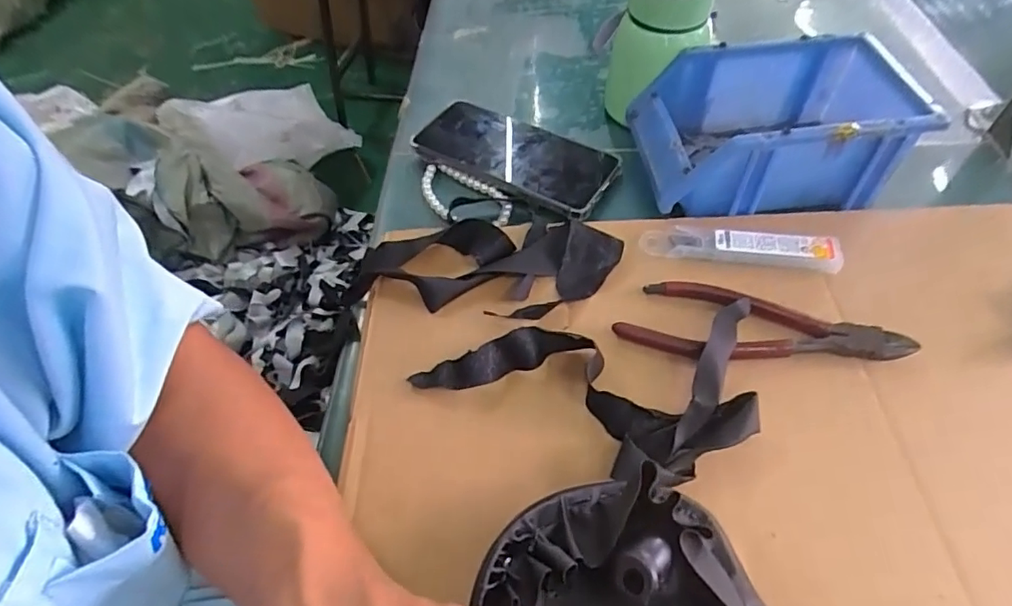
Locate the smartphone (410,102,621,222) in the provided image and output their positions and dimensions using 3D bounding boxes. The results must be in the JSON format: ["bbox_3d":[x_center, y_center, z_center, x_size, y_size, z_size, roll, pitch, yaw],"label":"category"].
[{"bbox_3d":[0.005,-0.122,0.442,0.163,0.010,0.078,26,59,20],"label":"smartphone"}]

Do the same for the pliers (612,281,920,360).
[{"bbox_3d":[0.154,0.013,0.331,0.166,0.010,0.051,8,55,8],"label":"pliers"}]

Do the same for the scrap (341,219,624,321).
[{"bbox_3d":[-0.014,-0.027,0.366,0.175,0.019,0.080,4,54,5],"label":"scrap"}]

